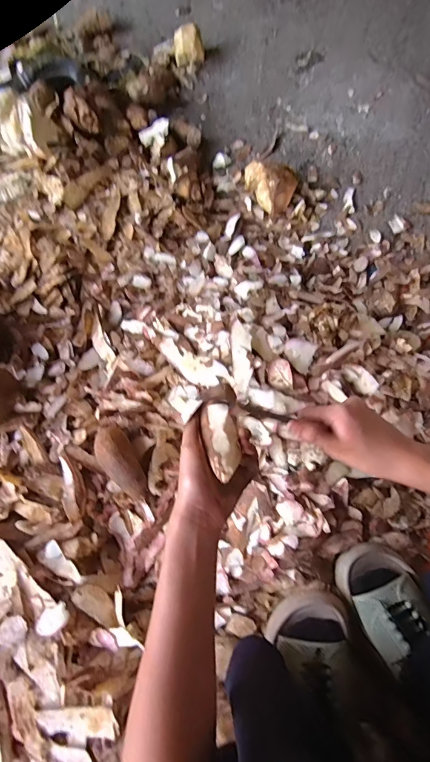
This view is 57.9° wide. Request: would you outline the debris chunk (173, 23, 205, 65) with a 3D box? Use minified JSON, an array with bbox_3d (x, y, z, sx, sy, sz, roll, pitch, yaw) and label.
[{"bbox_3d":[-0.059,-0.758,0.886,0.068,0.066,0.050,-3,73,3],"label":"debris chunk"}]

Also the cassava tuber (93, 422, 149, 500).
[{"bbox_3d":[-0.132,0.117,0.546,0.048,0.046,0.118,-29,91,-9],"label":"cassava tuber"}]

